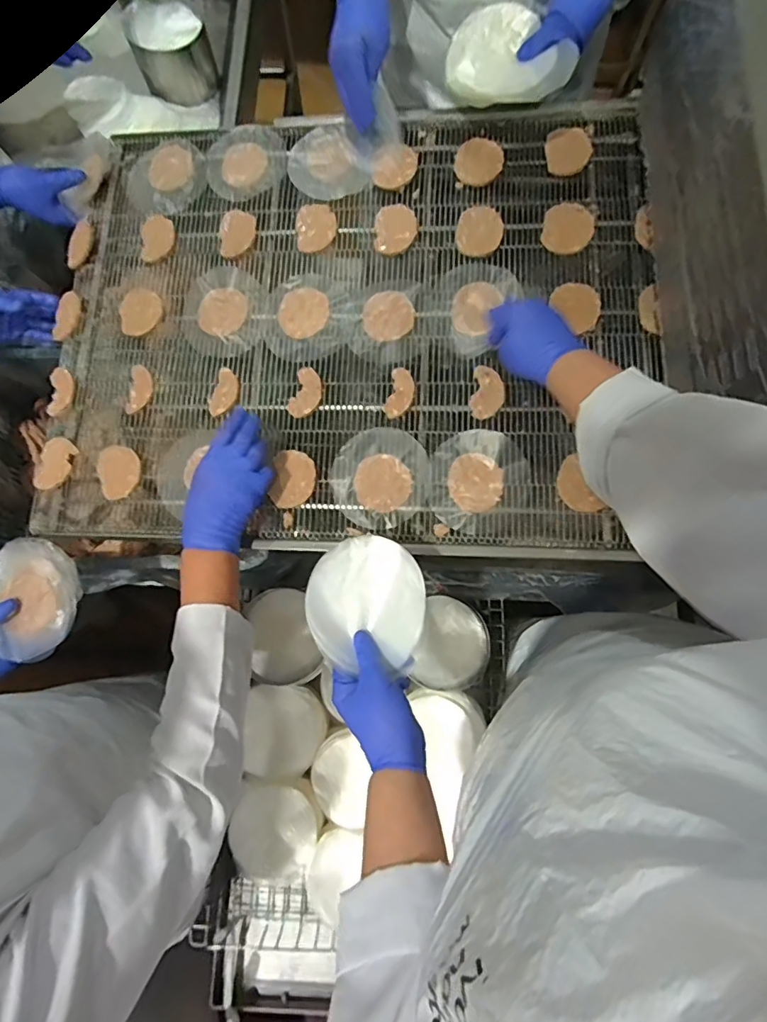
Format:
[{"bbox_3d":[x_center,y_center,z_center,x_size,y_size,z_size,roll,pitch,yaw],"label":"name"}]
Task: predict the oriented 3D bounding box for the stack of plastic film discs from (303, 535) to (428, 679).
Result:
[{"bbox_3d":[-0.017,0.091,0.512,0.116,0.020,0.126,-25,80,-5],"label":"stack of plastic film discs"}]

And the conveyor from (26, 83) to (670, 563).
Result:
[{"bbox_3d":[-0.054,-0.254,0.684,0.772,0.037,0.618,0,78,5],"label":"conveyor"}]

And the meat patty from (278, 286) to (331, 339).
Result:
[{"bbox_3d":[-0.104,-0.263,0.679,0.069,0.004,0.065,0,79,0],"label":"meat patty"}]

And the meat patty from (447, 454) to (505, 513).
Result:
[{"bbox_3d":[0.108,-0.034,0.610,0.062,0.010,0.066,0,79,0],"label":"meat patty"}]

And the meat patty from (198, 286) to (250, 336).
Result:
[{"bbox_3d":[-0.215,-0.266,0.696,0.070,0.017,0.066,-20,80,-4],"label":"meat patty"}]

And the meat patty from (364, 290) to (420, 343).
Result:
[{"bbox_3d":[0.007,-0.255,0.669,0.065,0.007,0.065,0,79,0],"label":"meat patty"}]

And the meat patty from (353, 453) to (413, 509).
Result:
[{"bbox_3d":[-0.001,-0.035,0.623,0.069,0.007,0.064,0,79,0],"label":"meat patty"}]

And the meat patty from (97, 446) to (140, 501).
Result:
[{"bbox_3d":[-0.336,-0.049,0.656,0.051,0.012,0.067,-14,79,-3],"label":"meat patty"}]

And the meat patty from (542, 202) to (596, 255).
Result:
[{"bbox_3d":[0.240,-0.367,0.667,0.061,0.012,0.072,14,79,3],"label":"meat patty"}]

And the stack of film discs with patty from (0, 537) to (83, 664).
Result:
[{"bbox_3d":[-0.420,0.099,0.615,0.110,0.023,0.140,-30,80,-6],"label":"stack of film discs with patty"}]

